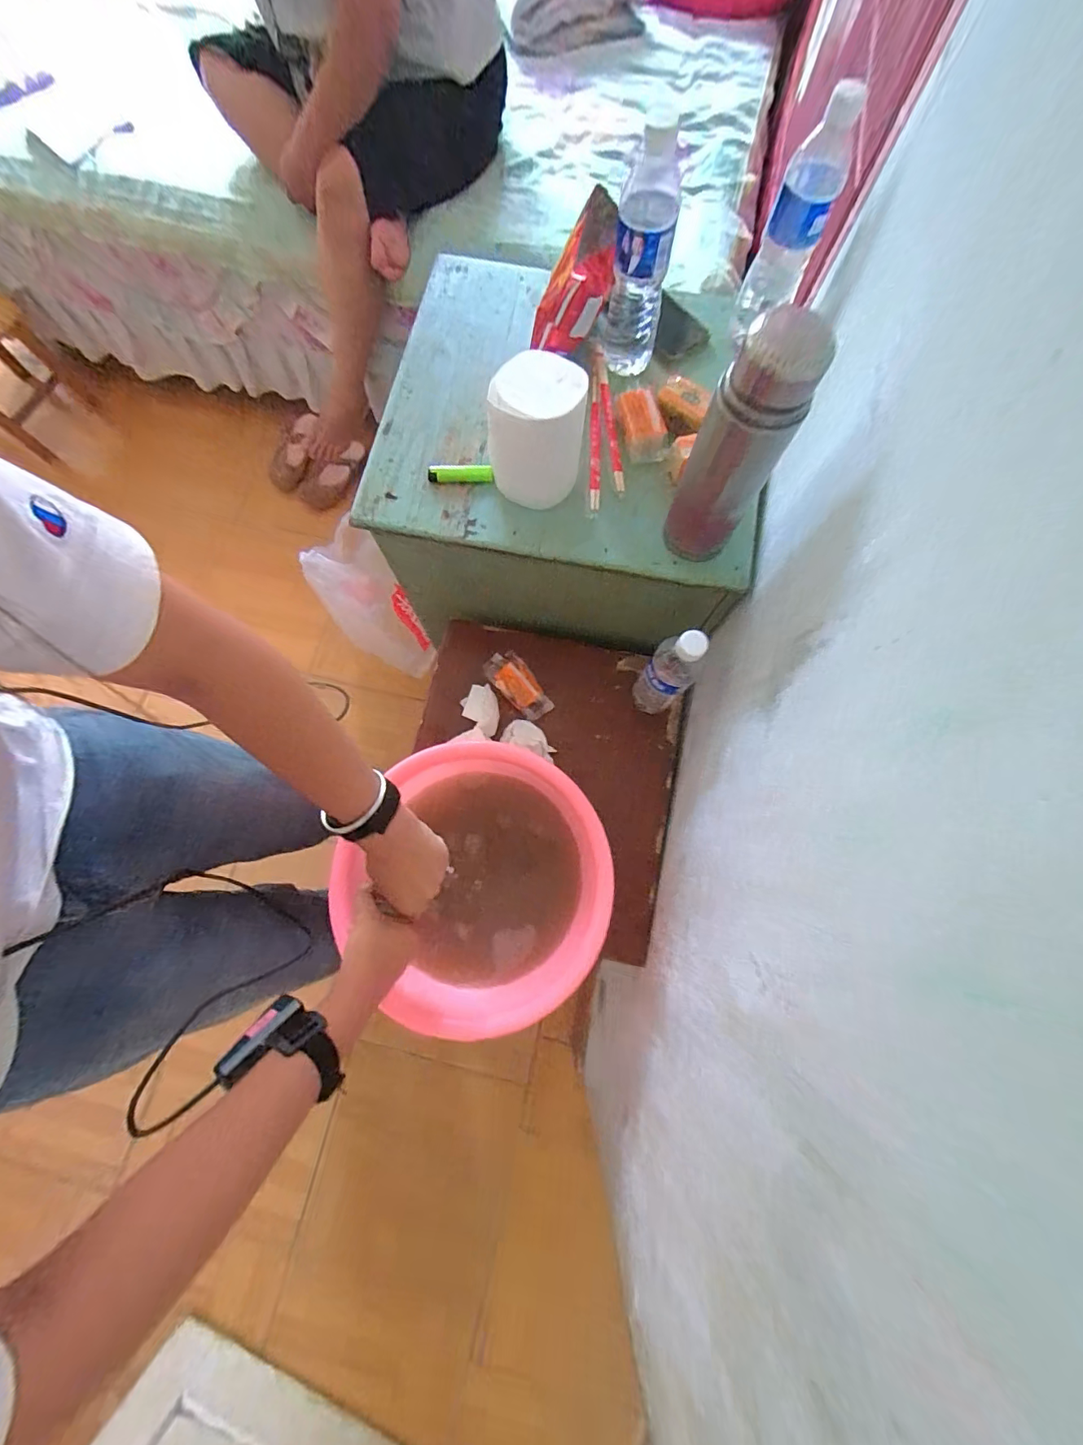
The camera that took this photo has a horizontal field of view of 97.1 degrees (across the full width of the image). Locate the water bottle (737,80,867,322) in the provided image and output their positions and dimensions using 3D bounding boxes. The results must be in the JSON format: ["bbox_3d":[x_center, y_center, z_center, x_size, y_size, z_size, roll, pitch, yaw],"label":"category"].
[{"bbox_3d":[0.285,-0.560,0.527,0.061,0.177,0.058,22,78,6],"label":"water bottle"}]

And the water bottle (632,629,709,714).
[{"bbox_3d":[0.167,-0.062,0.641,0.064,0.216,0.052,36,80,9],"label":"water bottle"}]

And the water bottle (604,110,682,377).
[{"bbox_3d":[0.114,-0.525,0.554,0.065,0.198,0.068,9,77,4],"label":"water bottle"}]

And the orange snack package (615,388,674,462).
[{"bbox_3d":[0.130,-0.375,0.600,0.053,0.030,0.092,-12,77,-1],"label":"orange snack package"}]

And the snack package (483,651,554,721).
[{"bbox_3d":[-0.034,-0.059,0.741,0.059,0.025,0.120,-43,93,-8],"label":"snack package"}]

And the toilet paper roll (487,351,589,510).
[{"bbox_3d":[-0.006,-0.322,0.540,0.094,0.130,0.091,0,77,1],"label":"toilet paper roll"}]

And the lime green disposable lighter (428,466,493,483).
[{"bbox_3d":[-0.103,-0.315,0.607,0.081,0.014,0.017,2,77,2],"label":"lime green disposable lighter"}]

